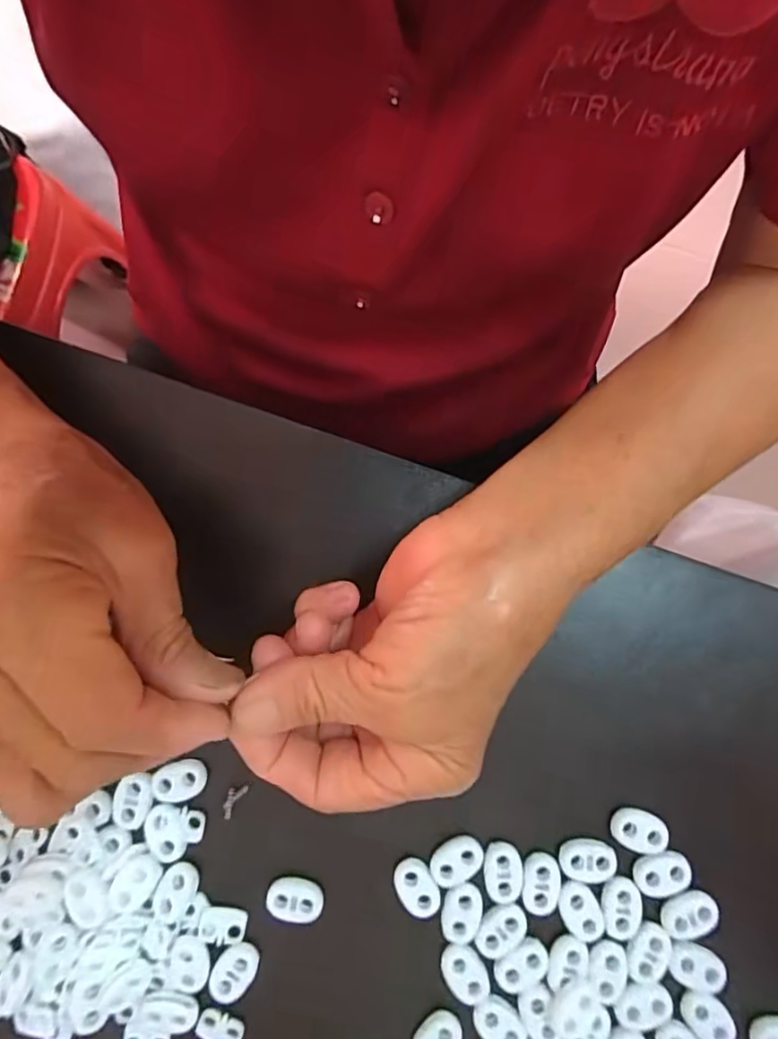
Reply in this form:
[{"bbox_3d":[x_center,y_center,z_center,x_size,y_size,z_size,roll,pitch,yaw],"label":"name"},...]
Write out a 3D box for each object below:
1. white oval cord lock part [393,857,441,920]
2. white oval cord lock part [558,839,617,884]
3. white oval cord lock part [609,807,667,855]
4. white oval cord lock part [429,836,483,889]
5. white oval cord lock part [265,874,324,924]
[{"bbox_3d":[0.011,0.149,0.233,0.015,0.004,0.023,-32,84,-3],"label":"white oval cord lock part"},{"bbox_3d":[0.081,0.139,0.234,0.022,0.004,0.016,9,84,1],"label":"white oval cord lock part"},{"bbox_3d":[0.102,0.127,0.235,0.021,0.005,0.016,26,84,3],"label":"white oval cord lock part"},{"bbox_3d":[0.028,0.139,0.235,0.023,0.004,0.014,-33,84,-3],"label":"white oval cord lock part"},{"bbox_3d":[-0.039,0.155,0.236,0.023,0.004,0.015,2,83,0],"label":"white oval cord lock part"}]

